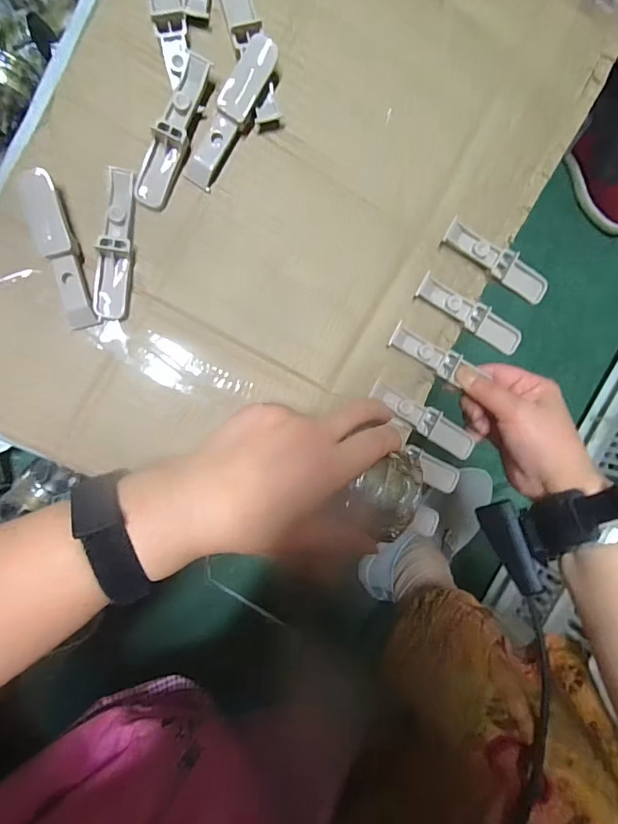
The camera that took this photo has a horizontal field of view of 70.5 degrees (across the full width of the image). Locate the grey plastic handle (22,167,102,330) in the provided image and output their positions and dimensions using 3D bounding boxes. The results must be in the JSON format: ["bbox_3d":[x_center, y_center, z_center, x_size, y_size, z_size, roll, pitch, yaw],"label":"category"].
[{"bbox_3d":[-0.168,-0.107,0.294,0.021,0.020,0.098,-15,94,-6],"label":"grey plastic handle"}]

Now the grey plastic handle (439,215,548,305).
[{"bbox_3d":[0.145,-0.115,0.334,0.094,0.011,0.022,29,89,-7],"label":"grey plastic handle"}]

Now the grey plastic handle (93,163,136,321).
[{"bbox_3d":[-0.134,-0.114,0.300,0.021,0.015,0.098,7,92,-7],"label":"grey plastic handle"}]

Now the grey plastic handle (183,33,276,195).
[{"bbox_3d":[-0.053,-0.204,0.297,0.024,0.015,0.099,29,89,-7],"label":"grey plastic handle"}]

